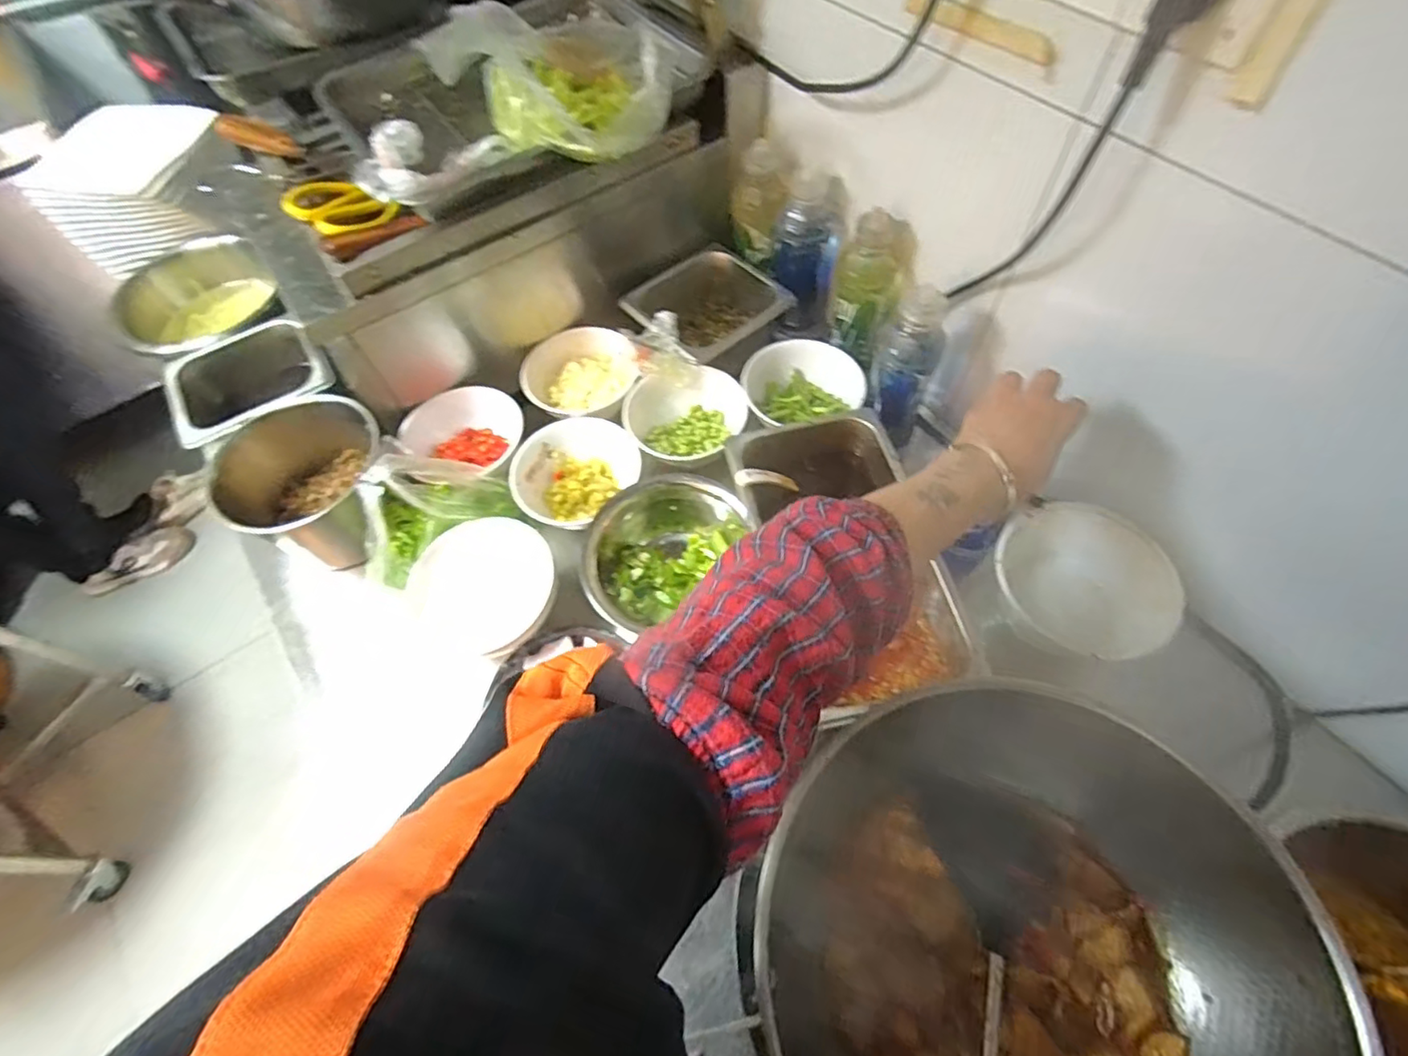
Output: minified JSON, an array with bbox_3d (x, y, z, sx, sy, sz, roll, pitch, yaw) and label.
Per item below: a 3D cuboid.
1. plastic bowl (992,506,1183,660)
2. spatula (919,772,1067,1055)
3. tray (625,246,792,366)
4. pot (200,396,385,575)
[{"bbox_3d":[0.381,0.059,0.628,0.165,0.098,0.134,38,69,22],"label":"plastic bowl"},{"bbox_3d":[0.158,0.326,0.346,0.090,0.076,0.344,14,44,11],"label":"spatula"},{"bbox_3d":[0.006,-0.277,0.808,0.172,0.078,0.158,-39,65,-18],"label":"tray"},{"bbox_3d":[-0.456,-0.057,0.722,0.149,0.114,0.180,22,64,15],"label":"pot"}]

